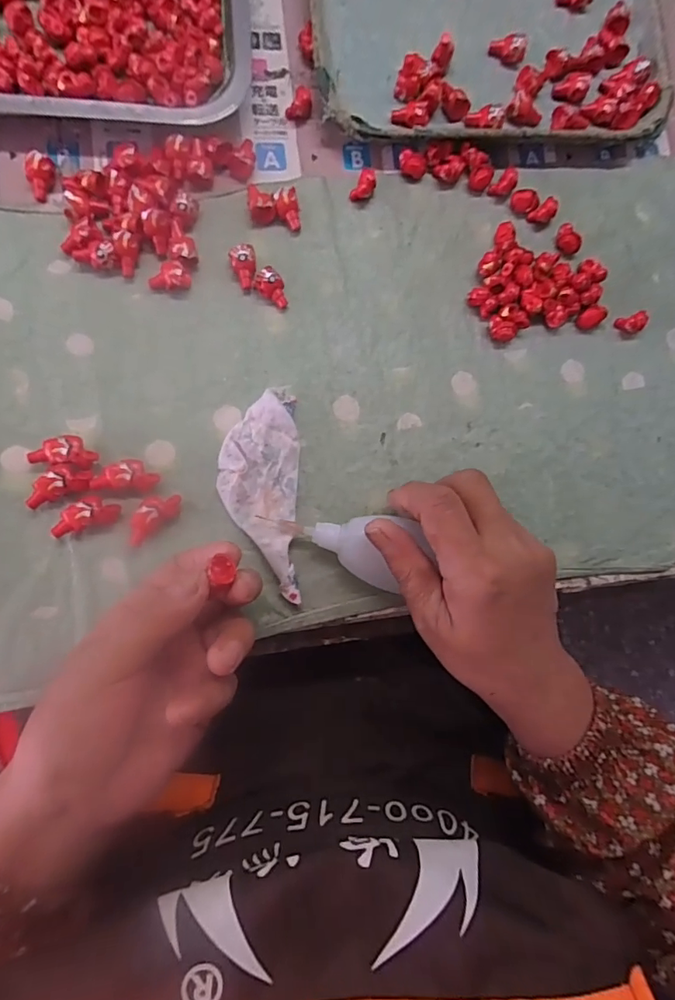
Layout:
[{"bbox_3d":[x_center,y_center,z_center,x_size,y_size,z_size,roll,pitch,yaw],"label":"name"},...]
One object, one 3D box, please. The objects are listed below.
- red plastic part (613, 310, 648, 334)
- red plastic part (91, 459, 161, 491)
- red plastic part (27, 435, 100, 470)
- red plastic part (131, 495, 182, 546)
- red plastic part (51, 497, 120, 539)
[{"bbox_3d":[0.211,-0.126,0.356,0.019,0.011,0.014,-16,89,-9],"label":"red plastic part"},{"bbox_3d":[-0.127,-0.015,0.300,0.037,0.013,0.017,-1,87,-9],"label":"red plastic part"},{"bbox_3d":[-0.161,-0.029,0.296,0.036,0.014,0.018,8,85,-8],"label":"red plastic part"},{"bbox_3d":[-0.112,0.010,0.300,0.038,0.014,0.018,-40,93,-9],"label":"red plastic part"},{"bbox_3d":[-0.149,0.008,0.294,0.037,0.013,0.018,-19,89,-9],"label":"red plastic part"}]

